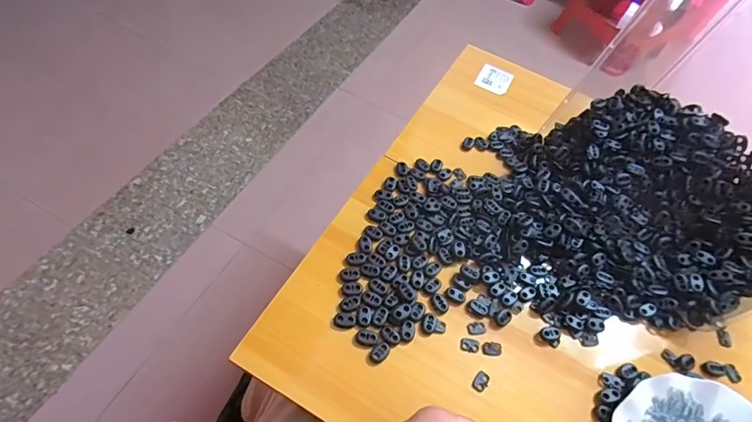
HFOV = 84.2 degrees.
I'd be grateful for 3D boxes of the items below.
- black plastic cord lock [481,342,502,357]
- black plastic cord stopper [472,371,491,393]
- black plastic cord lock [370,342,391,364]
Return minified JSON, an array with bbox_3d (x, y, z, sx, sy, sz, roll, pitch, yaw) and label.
[{"bbox_3d":[0.115,0.137,0.413,0.021,0.004,0.013,-2,55,-6],"label":"black plastic cord lock"},{"bbox_3d":[0.101,0.162,0.395,0.013,0.004,0.019,29,57,16],"label":"black plastic cord stopper"},{"bbox_3d":[0.005,0.135,0.397,0.014,0.004,0.020,39,61,22],"label":"black plastic cord lock"}]

